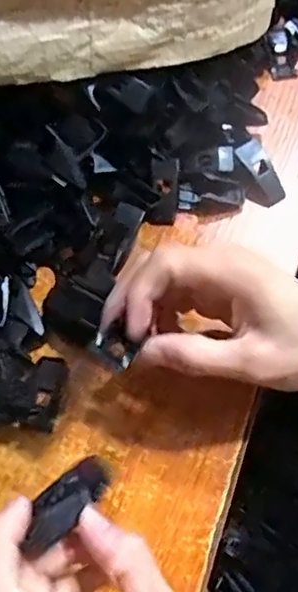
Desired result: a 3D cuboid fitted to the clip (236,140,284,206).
[{"bbox_3d":[0.070,-0.078,0.382,0.019,0.009,0.043,-23,92,-10],"label":"clip"}]

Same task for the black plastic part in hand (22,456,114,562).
[{"bbox_3d":[-0.034,0.088,0.264,0.021,0.065,0.010,27,114,12],"label":"black plastic part in hand"}]

